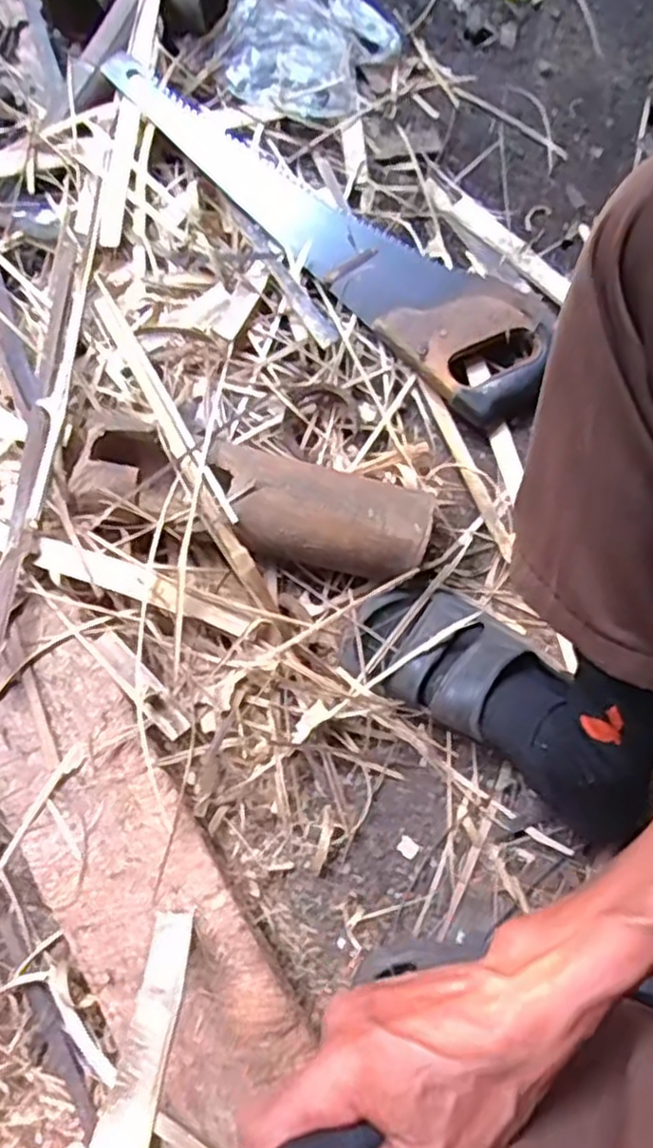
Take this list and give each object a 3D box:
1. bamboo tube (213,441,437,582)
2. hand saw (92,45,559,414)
[{"bbox_3d":[-0.006,-0.048,0.608,0.180,0.069,0.076,11,77,3],"label":"bamboo tube"},{"bbox_3d":[0.012,-0.336,0.695,0.482,0.033,0.125,43,75,4],"label":"hand saw"}]

